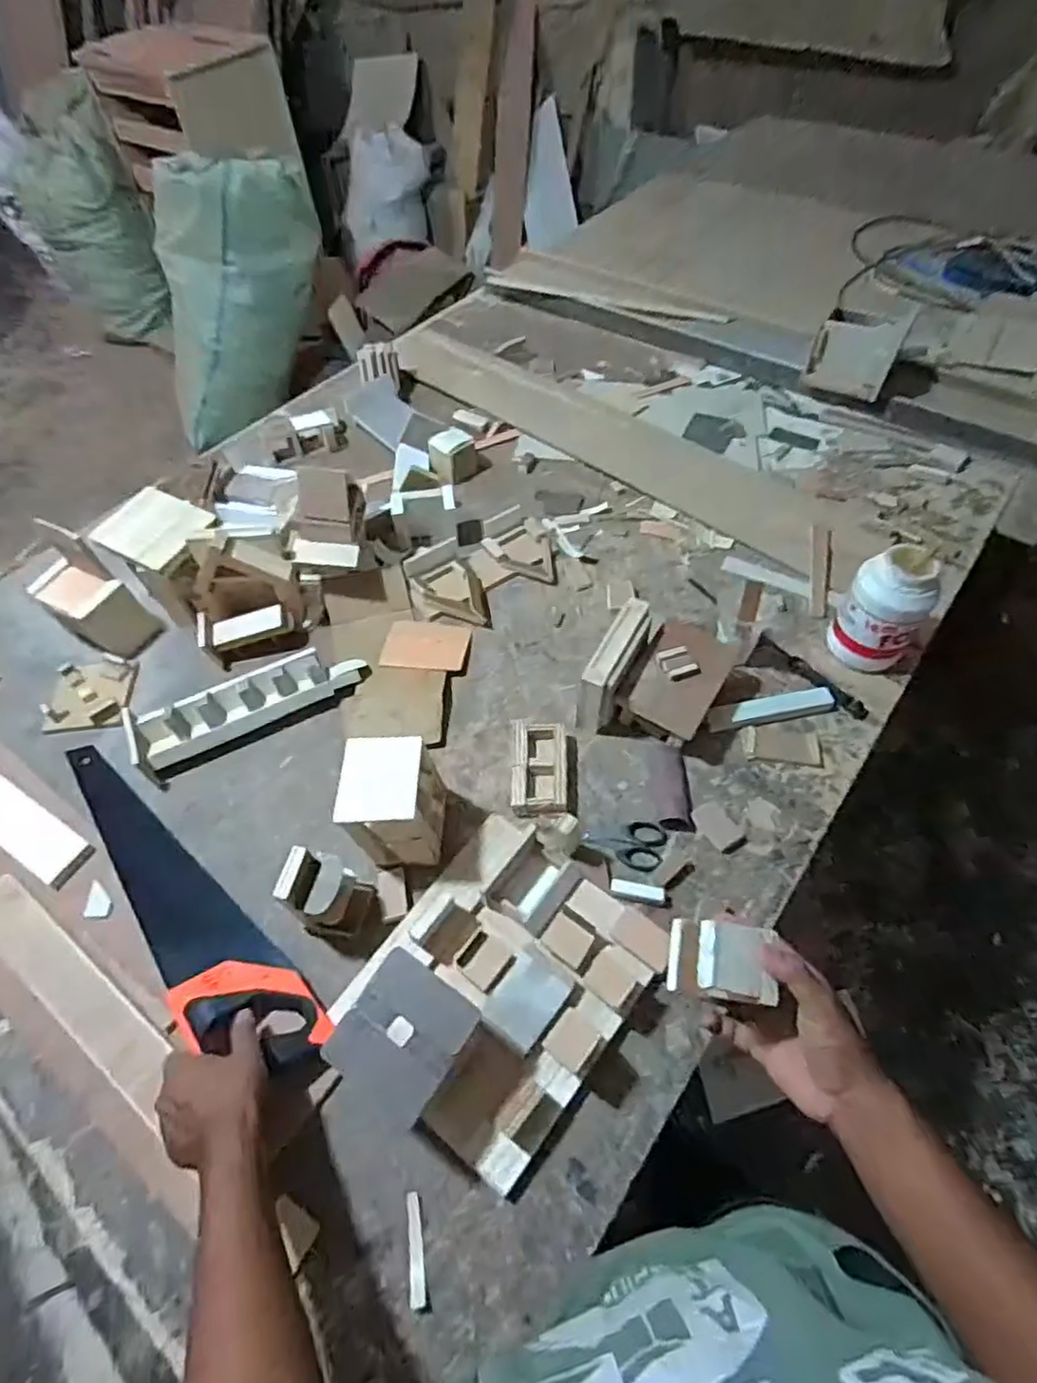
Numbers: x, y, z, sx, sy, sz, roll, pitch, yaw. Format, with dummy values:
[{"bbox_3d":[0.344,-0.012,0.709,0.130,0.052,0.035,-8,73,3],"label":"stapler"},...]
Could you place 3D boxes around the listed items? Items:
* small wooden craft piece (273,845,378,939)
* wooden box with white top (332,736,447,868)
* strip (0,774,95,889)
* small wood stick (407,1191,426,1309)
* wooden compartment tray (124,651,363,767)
[{"bbox_3d":[-0.197,0.210,0.694,0.066,0.113,0.067,15,57,12],"label":"small wooden craft piece"},{"bbox_3d":[-0.136,0.123,0.735,0.093,0.134,0.102,1,55,3],"label":"wooden box with white top"},{"bbox_3d":[-0.630,0.141,0.809,0.293,0.011,0.056,26,60,19],"label":"strip"},{"bbox_3d":[-0.088,0.476,0.571,0.012,0.004,0.077,-8,55,-3],"label":"small wood stick"},{"bbox_3d":[-0.347,0.013,0.867,0.299,0.046,0.084,-20,57,-11],"label":"wooden compartment tray"}]

